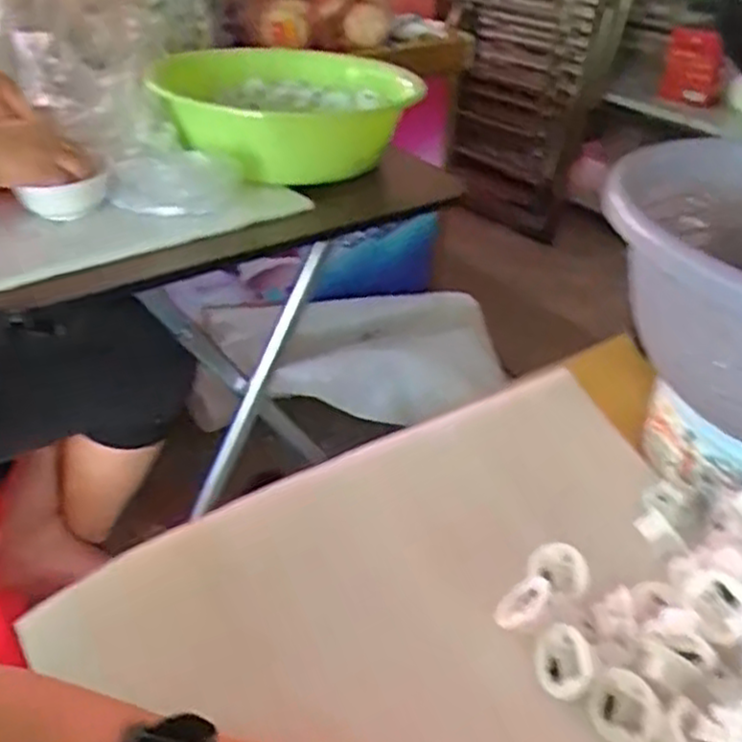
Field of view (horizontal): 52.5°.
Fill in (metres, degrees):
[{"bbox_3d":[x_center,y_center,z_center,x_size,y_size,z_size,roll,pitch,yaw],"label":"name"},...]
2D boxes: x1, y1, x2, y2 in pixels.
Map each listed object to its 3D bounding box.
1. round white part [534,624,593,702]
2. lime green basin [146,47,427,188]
[{"bbox_3d":[0.093,0.140,0.361,0.031,0.012,0.031,-21,56,34],"label":"round white part"},{"bbox_3d":[-0.121,-0.358,1.011,0.320,0.102,0.351,1,35,0],"label":"lime green basin"}]

